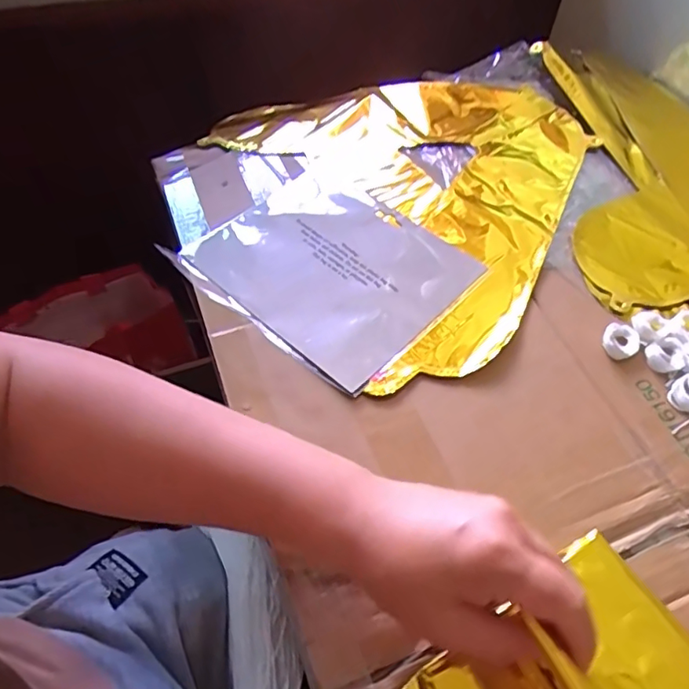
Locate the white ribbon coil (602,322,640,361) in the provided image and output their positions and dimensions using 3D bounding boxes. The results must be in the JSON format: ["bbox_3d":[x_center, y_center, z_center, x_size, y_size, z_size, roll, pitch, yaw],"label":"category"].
[{"bbox_3d":[0.207,-0.003,0.417,0.028,0.011,0.026,1,54,-1],"label":"white ribbon coil"}]

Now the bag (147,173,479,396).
[{"bbox_3d":[-0.011,-0.068,0.457,0.201,0.011,0.172,37,61,22],"label":"bag"}]

